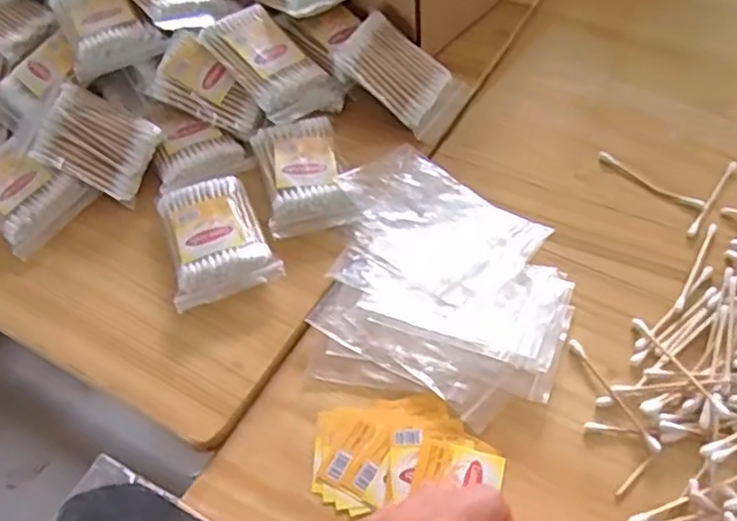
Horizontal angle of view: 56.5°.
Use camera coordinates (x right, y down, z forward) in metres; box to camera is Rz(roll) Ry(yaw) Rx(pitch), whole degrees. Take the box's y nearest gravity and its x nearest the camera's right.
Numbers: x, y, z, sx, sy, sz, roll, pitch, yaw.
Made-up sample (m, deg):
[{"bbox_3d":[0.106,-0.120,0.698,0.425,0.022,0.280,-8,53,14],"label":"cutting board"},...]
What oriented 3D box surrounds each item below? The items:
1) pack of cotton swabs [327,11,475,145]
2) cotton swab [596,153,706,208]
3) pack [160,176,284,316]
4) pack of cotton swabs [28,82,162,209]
[{"bbox_3d":[0.025,-0.130,0.479,0.088,0.012,0.059,44,69,-9],"label":"pack of cotton swabs"},{"bbox_3d":[0.181,-0.052,0.441,0.072,0.004,0.010,36,65,25],"label":"cotton swab"},{"bbox_3d":[-0.096,-0.015,0.425,0.060,0.013,0.089,-21,57,-10],"label":"pack"},{"bbox_3d":[-0.182,-0.079,0.454,0.082,0.014,0.055,27,88,6],"label":"pack of cotton swabs"}]

